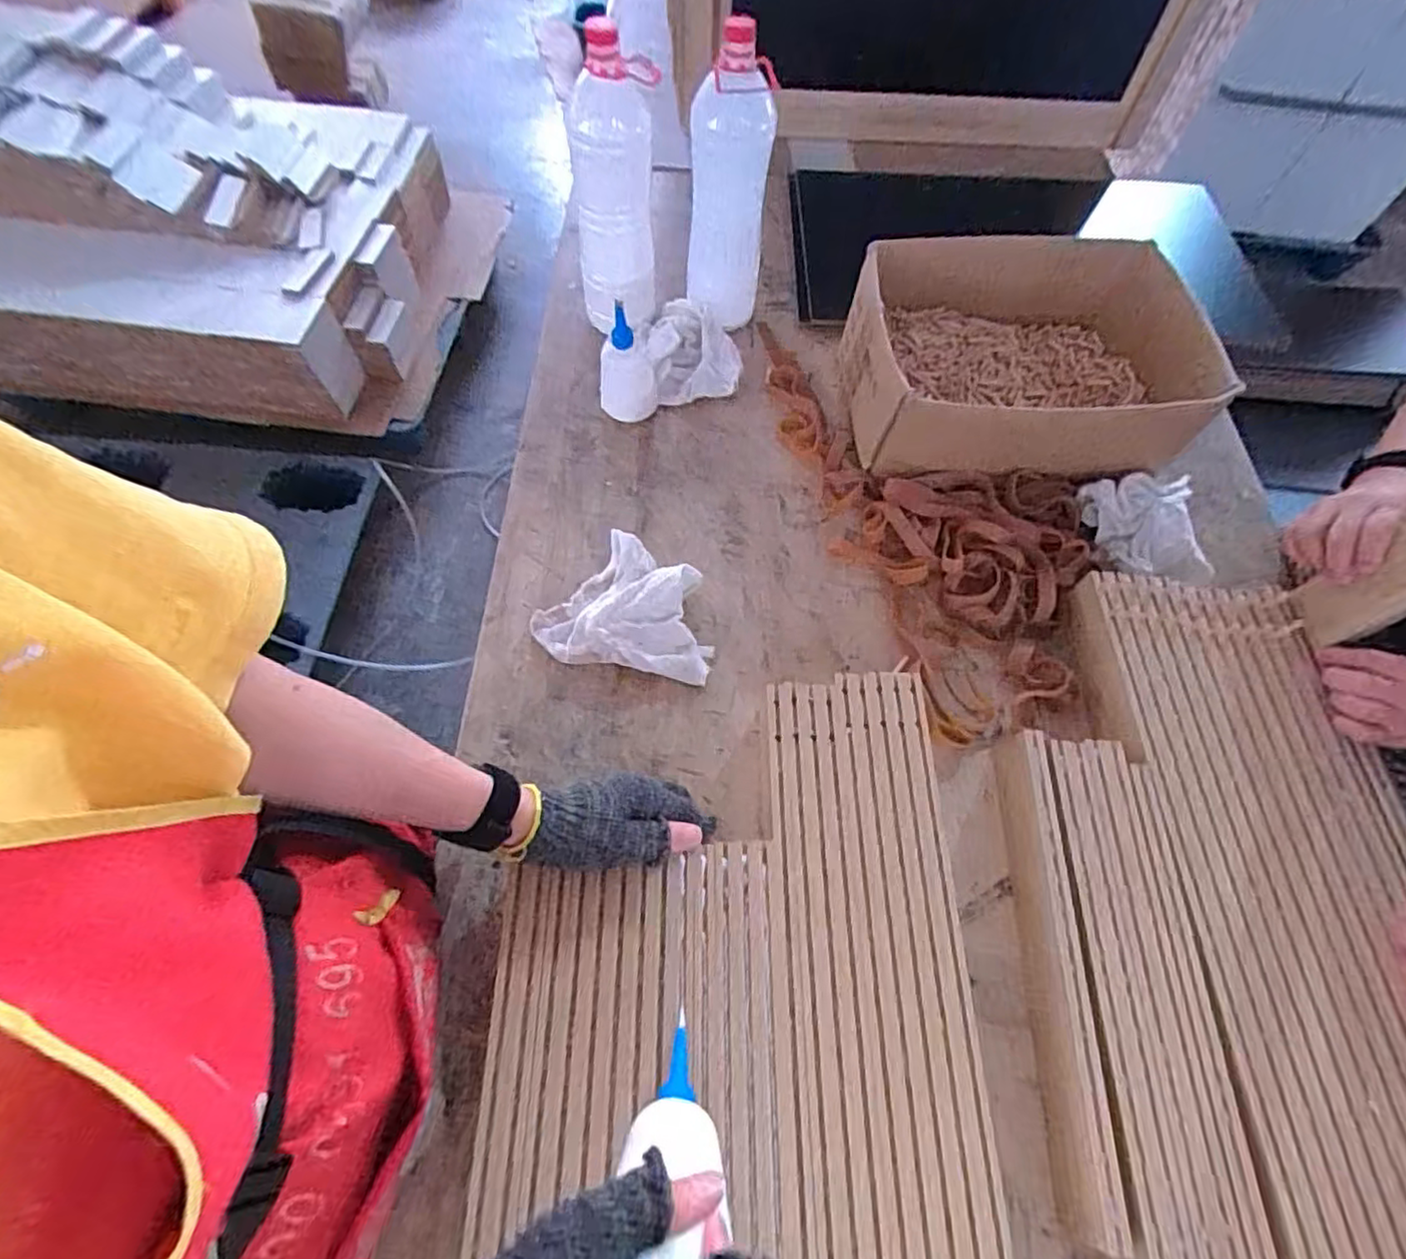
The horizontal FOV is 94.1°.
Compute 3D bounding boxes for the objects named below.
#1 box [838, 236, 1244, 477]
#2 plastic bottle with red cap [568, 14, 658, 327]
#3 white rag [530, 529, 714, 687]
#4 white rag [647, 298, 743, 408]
[{"bbox_3d":[0.363,-0.311,0.745,0.383,0.118,0.269,3,62,-1],"label":"box"},{"bbox_3d":[-0.101,-0.486,0.746,0.086,0.287,0.078,-24,66,-15],"label":"plastic bottle with red cap"},{"bbox_3d":[-0.074,-0.025,0.652,0.175,0.057,0.121,11,62,3],"label":"white rag"},{"bbox_3d":[-0.013,-0.357,0.824,0.111,0.057,0.143,-4,63,-5],"label":"white rag"}]

